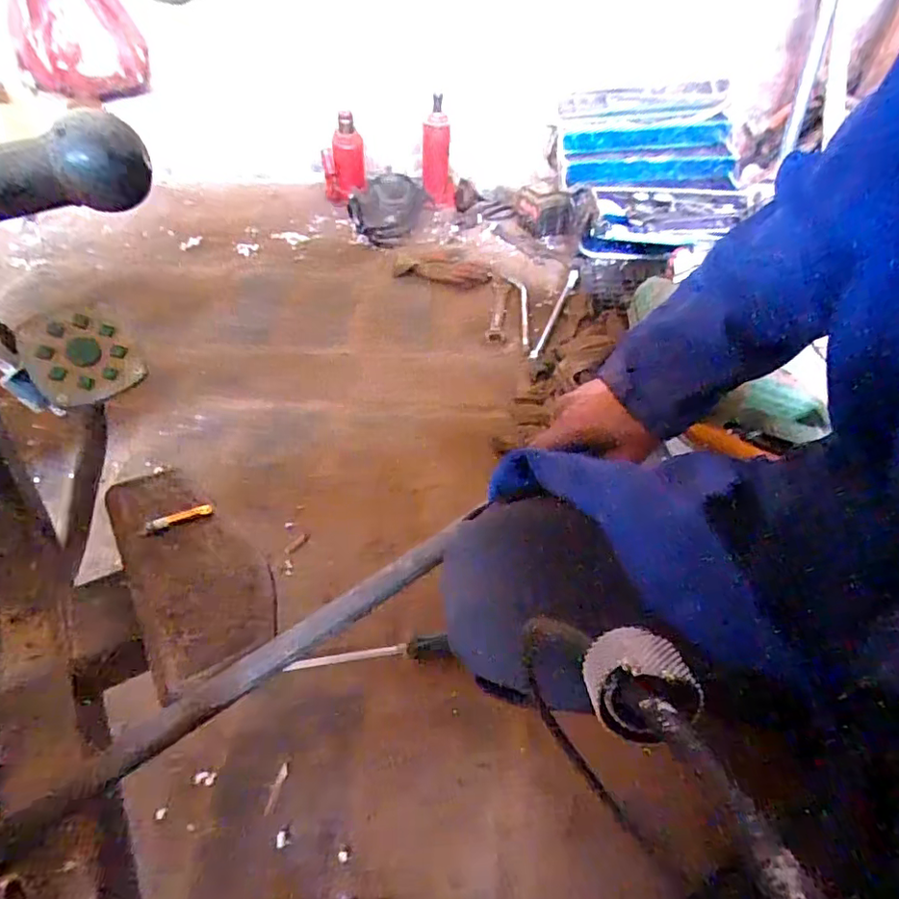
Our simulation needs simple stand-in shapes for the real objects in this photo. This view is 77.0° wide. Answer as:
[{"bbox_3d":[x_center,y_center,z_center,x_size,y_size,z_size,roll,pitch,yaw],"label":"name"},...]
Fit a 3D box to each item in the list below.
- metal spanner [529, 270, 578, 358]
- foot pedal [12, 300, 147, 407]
[{"bbox_3d":[0.229,-0.296,1.207,0.021,0.017,0.368,17,48,15],"label":"metal spanner"},{"bbox_3d":[-0.277,-0.072,0.427,0.070,0.014,0.071,-26,94,-19],"label":"foot pedal"}]

